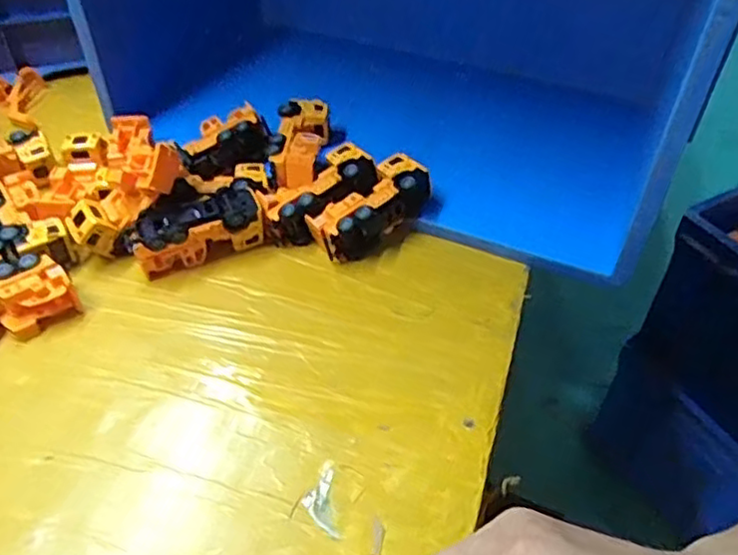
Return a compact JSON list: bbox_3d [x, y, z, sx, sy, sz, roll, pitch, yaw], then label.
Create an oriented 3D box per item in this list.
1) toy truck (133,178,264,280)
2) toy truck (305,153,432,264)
[{"bbox_3d":[-0.139,-0.042,0.525,0.105,0.042,0.058,-14,47,-15],"label":"toy truck"},{"bbox_3d":[0.003,-0.057,0.535,0.104,0.043,0.044,-38,55,-16],"label":"toy truck"}]

